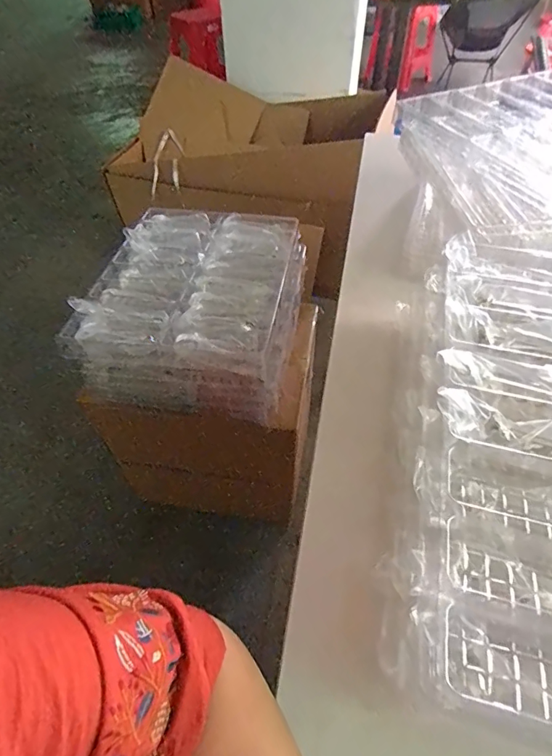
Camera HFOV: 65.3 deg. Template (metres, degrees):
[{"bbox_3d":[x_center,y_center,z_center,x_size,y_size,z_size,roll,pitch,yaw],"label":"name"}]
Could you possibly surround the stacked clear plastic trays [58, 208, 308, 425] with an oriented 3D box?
[{"bbox_3d":[-0.138,-0.151,0.831,0.345,0.139,0.396,6,51,6],"label":"stacked clear plastic trays"}]

